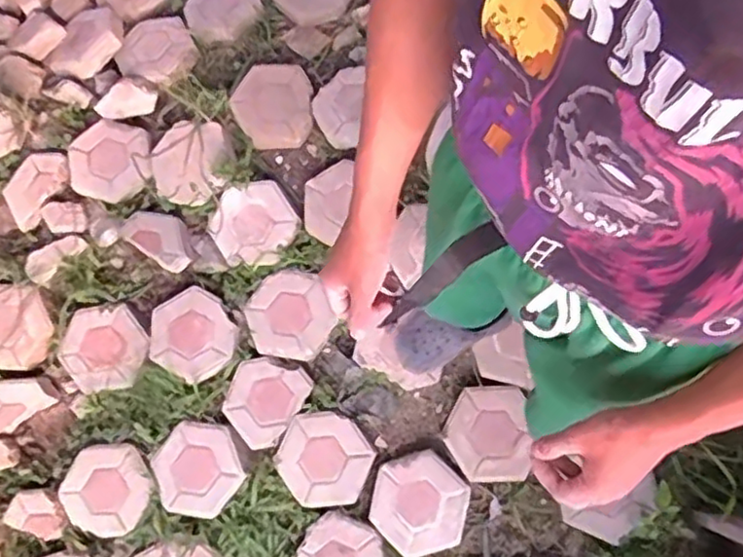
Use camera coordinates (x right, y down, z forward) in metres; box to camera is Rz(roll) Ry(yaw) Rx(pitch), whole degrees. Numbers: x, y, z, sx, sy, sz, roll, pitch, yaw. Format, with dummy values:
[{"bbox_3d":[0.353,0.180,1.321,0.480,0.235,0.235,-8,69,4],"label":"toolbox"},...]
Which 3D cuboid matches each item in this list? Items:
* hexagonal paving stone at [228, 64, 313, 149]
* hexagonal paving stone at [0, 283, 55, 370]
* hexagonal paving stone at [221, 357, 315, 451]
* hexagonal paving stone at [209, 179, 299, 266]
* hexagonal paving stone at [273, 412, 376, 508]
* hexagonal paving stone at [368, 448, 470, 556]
[{"bbox_3d":[-0.245,-0.426,1.619,0.195,0.040,0.210,-1,77,3],"label":"hexagonal paving stone"},{"bbox_3d":[-0.856,0.117,1.559,0.198,0.034,0.209,-29,77,-4],"label":"hexagonal paving stone"},{"bbox_3d":[-0.245,0.268,1.496,0.164,0.034,0.192,35,81,10],"label":"hexagonal paving stone"},{"bbox_3d":[-0.276,-0.127,1.545,0.197,0.032,0.183,-12,77,0],"label":"hexagonal paving stone"},{"bbox_3d":[-0.105,0.397,1.458,0.201,0.032,0.194,24,79,8],"label":"hexagonal paving stone"},{"bbox_3d":[0.105,0.485,1.423,0.202,0.044,0.209,-44,79,-7],"label":"hexagonal paving stone"}]

